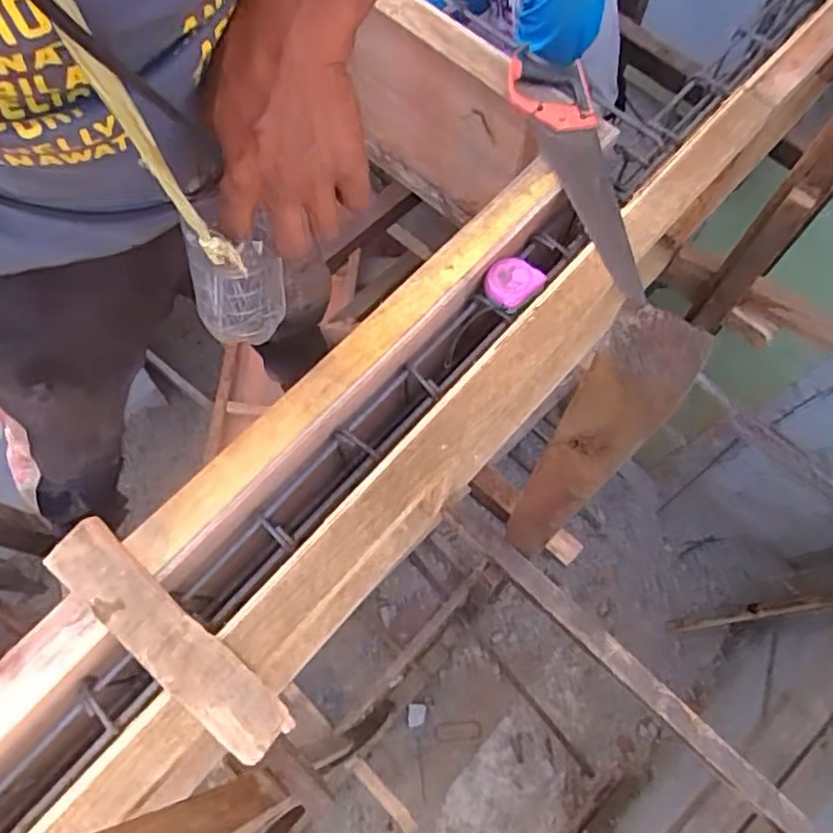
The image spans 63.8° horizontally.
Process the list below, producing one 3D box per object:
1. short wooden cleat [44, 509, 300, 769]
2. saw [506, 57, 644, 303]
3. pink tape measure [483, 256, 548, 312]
[{"bbox_3d":[-0.299,0.261,0.793,0.349,0.020,0.079,39,74,13],"label":"short wooden cleat"},{"bbox_3d":[0.242,-0.374,1.034,0.124,0.035,0.448,-11,70,-4],"label":"saw"},{"bbox_3d":[0.145,-0.203,1.024,0.079,0.035,0.079,-43,73,4],"label":"pink tape measure"}]

